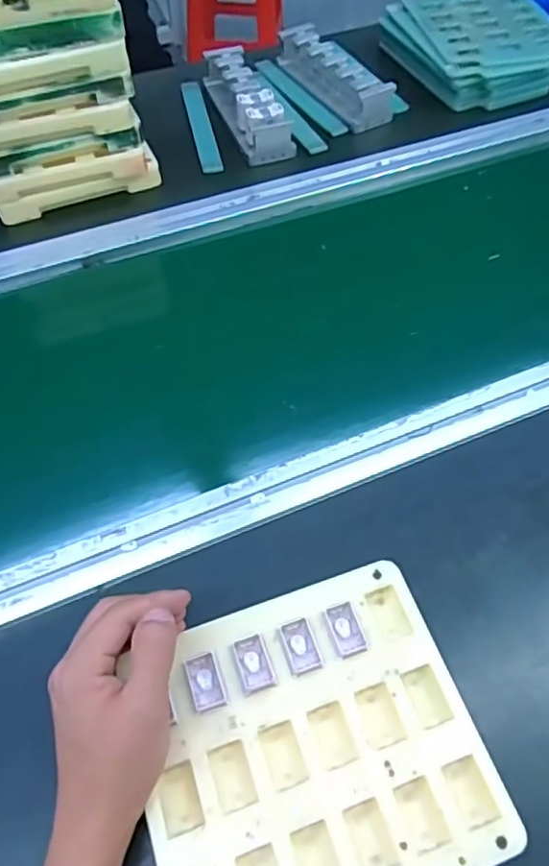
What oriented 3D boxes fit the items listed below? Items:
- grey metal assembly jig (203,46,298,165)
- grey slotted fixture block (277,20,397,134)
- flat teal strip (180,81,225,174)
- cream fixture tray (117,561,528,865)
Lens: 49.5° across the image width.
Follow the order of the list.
[{"bbox_3d":[-0.034,-0.411,0.736,0.064,0.045,0.195,-16,59,-11],"label":"grey metal assembly jig"},{"bbox_3d":[0.072,-0.462,0.770,0.065,0.042,0.195,-31,63,-19],"label":"grey slotted fixture block"},{"bbox_3d":[-0.093,-0.391,0.752,0.026,0.009,0.206,-12,56,-4],"label":"flat teal strip"},{"bbox_3d":[0.021,0.188,0.359,0.194,0.016,0.177,-16,63,-11],"label":"cream fixture tray"}]

